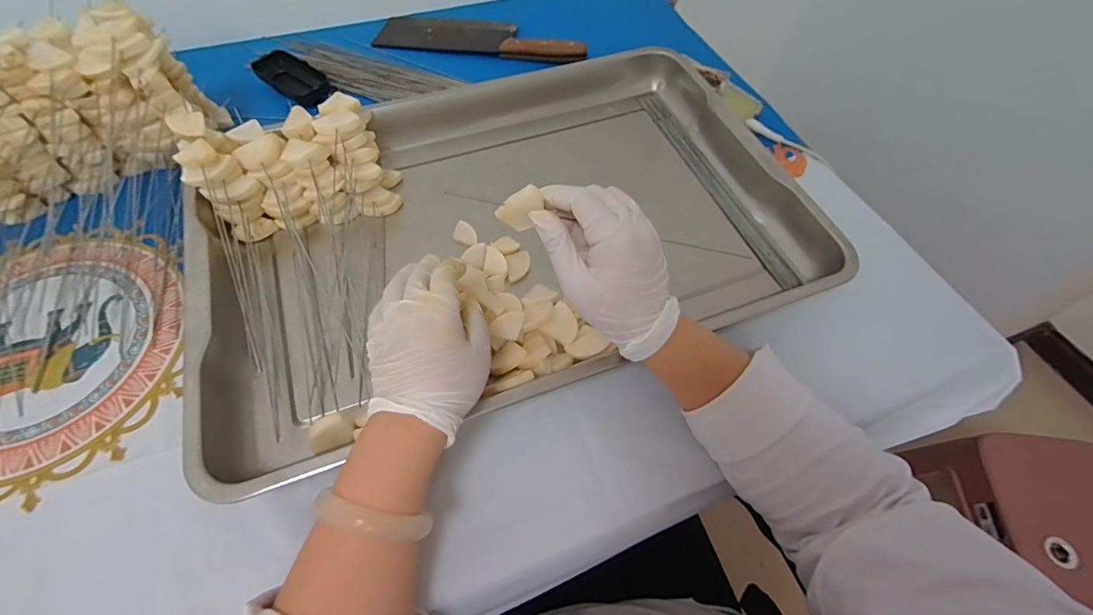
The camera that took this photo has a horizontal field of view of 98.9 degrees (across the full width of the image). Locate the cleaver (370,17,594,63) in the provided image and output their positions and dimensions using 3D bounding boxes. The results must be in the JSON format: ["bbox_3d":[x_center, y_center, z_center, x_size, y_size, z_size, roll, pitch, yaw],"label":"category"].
[{"bbox_3d":[-0.096,-0.411,0.692,0.310,0.028,0.094,9,58,3],"label":"cleaver"}]

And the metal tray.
[{"bbox_3d":[-0.041,-0.094,0.485,0.580,0.058,0.392,-17,60,-13],"label":"metal tray"}]

